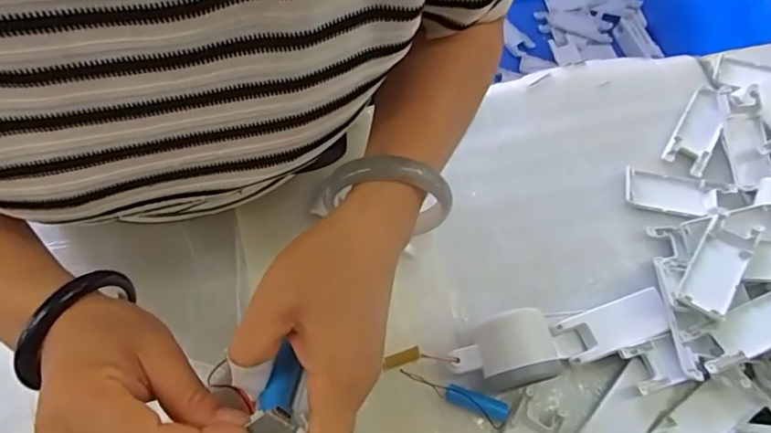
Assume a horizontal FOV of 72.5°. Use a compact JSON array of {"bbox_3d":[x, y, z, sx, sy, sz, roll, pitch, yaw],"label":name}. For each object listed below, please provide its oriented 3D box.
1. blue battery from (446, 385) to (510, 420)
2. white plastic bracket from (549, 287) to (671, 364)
[{"bbox_3d":[0.071,0.148,0.416,0.048,0.017,0.014,19,68,6],"label":"blue battery"},{"bbox_3d":[0.194,0.093,0.447,0.100,0.022,0.038,-18,69,-9],"label":"white plastic bracket"}]

